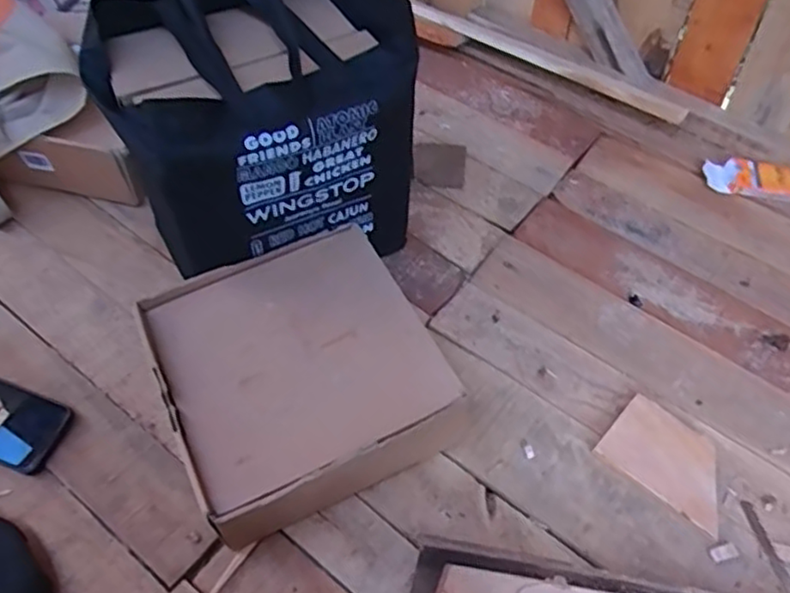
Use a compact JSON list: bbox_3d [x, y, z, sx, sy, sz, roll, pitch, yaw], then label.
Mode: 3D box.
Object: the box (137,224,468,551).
[{"bbox_3d":[-0.101,0.085,0.696,0.253,0.110,0.263,-21,57,-16],"label":"box"}]

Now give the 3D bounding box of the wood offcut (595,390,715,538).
[{"bbox_3d":[0.289,0.169,0.690,0.129,0.012,0.090,35,67,22],"label":"wood offcut"}]

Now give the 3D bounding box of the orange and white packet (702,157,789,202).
[{"bbox_3d":[0.509,-0.167,0.942,0.126,0.023,0.061,8,53,5],"label":"orange and white packet"}]

